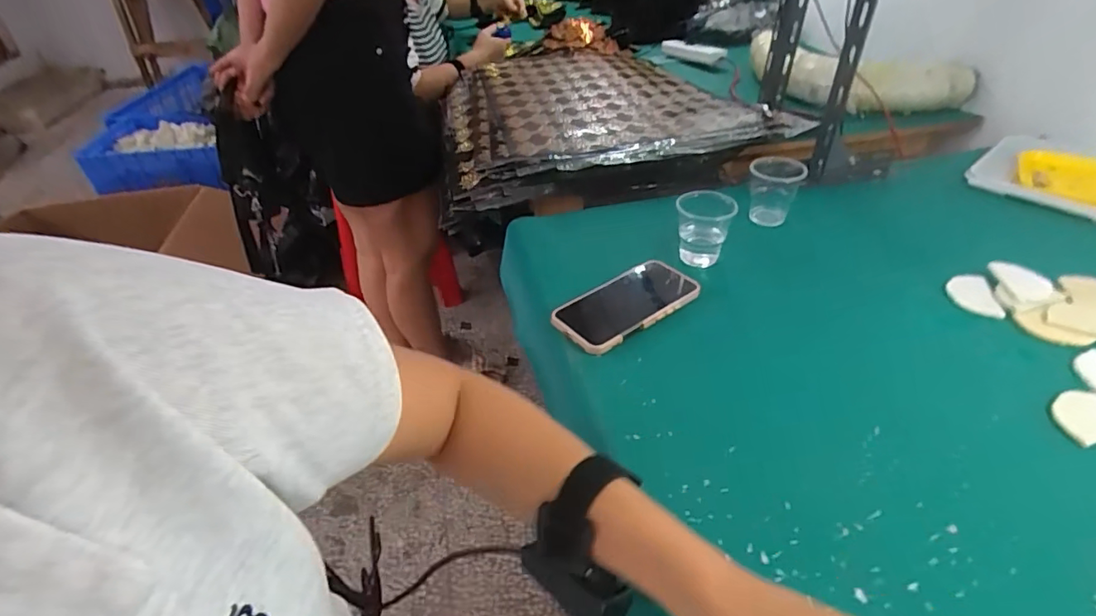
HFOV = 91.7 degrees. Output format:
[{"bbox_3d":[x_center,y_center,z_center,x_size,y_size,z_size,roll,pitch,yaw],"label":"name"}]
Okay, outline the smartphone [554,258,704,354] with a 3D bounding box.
[{"bbox_3d":[0.086,-0.007,0.589,0.160,0.013,0.081,-29,46,-23],"label":"smartphone"}]

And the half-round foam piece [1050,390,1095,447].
[{"bbox_3d":[0.463,0.090,0.456,0.070,0.004,0.042,-17,40,-15],"label":"half-round foam piece"}]

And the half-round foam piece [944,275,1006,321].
[{"bbox_3d":[0.468,-0.012,0.588,0.042,0.015,0.066,5,39,12],"label":"half-round foam piece"}]

